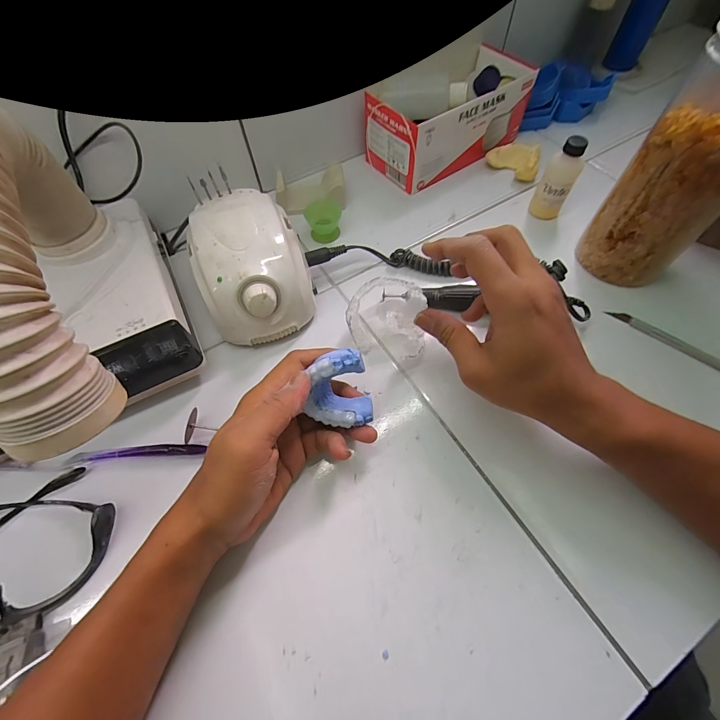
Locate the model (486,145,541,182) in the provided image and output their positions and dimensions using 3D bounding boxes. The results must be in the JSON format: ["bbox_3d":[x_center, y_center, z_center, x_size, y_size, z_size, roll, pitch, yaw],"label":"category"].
[{"bbox_3d":[0.203,-0.264,0.467,0.067,0.026,0.044,20,63,13],"label":"model"}]

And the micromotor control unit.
[{"bbox_3d":[-0.108,-0.092,0.353,0.103,0.082,0.138,-18,62,-8],"label":"micromotor control unit"}]

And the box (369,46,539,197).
[{"bbox_3d":[0.119,-0.324,0.468,0.210,0.090,0.108,-35,65,-16],"label":"box"}]

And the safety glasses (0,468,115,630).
[{"bbox_3d":[-0.256,0.141,0.259,0.133,0.036,0.095,-24,64,-11],"label":"safety glasses"}]

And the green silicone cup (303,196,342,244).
[{"bbox_3d":[-0.043,-0.169,0.423,0.042,0.030,0.039,-8,62,-2],"label":"green silicone cup"}]

